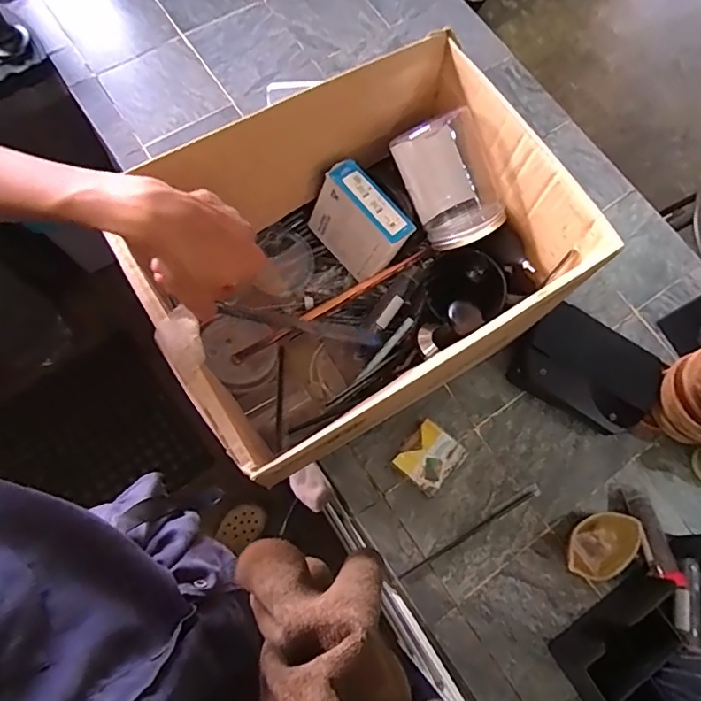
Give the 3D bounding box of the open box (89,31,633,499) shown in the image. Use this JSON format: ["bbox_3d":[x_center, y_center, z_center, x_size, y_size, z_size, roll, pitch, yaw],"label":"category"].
[{"bbox_3d":[0.011,-0.086,0.588,0.399,0.240,0.296,-26,73,-11],"label":"open box"}]

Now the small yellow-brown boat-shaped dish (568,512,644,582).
[{"bbox_3d":[0.295,0.231,0.632,0.105,0.039,0.066,-23,75,-11],"label":"small yellow-brown boat-shaped dish"}]

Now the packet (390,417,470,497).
[{"bbox_3d":[0.096,0.132,0.651,0.065,0.033,0.071,42,74,8],"label":"packet"}]

